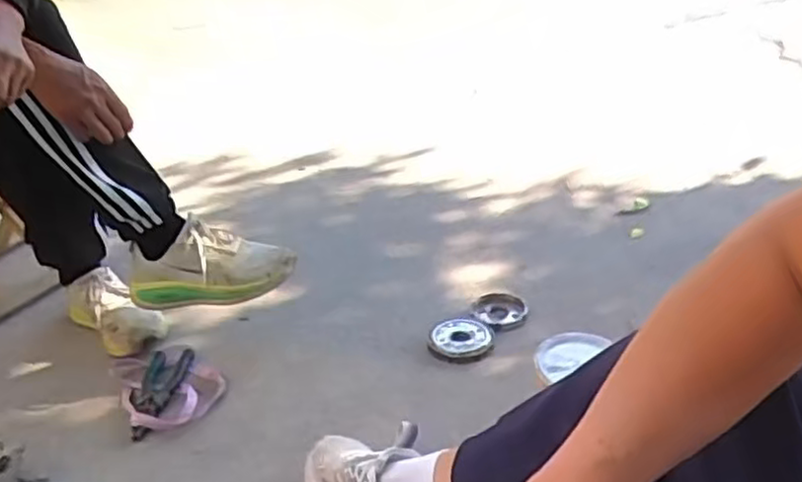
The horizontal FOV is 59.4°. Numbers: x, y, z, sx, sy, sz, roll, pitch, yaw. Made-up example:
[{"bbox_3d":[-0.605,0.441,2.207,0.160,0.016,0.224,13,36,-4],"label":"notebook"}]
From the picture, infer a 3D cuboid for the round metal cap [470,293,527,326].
[{"bbox_3d":[0.171,0.121,1.248,0.096,0.017,0.096,-1,30,1],"label":"round metal cap"}]

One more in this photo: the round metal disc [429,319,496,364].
[{"bbox_3d":[0.099,0.163,1.163,0.105,0.018,0.107,-1,30,1],"label":"round metal disc"}]

